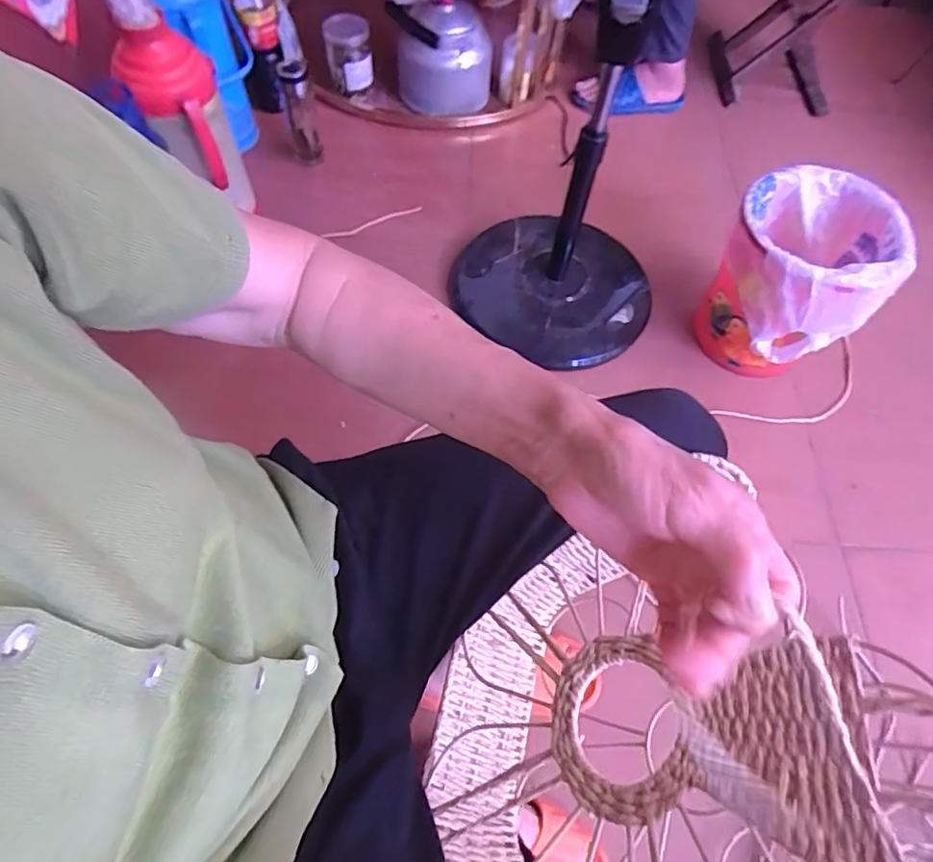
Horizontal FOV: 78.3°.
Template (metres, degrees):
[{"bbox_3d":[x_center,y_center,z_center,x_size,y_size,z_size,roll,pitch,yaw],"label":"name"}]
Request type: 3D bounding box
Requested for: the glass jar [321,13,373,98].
[{"bbox_3d":[-0.262,-0.835,1.277,0.098,0.137,0.102,2,62,-3],"label":"glass jar"}]

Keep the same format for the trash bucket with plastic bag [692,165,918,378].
[{"bbox_3d":[0.538,-0.241,0.960,0.238,0.268,0.239,2,62,-3],"label":"trash bucket with plastic bag"}]

